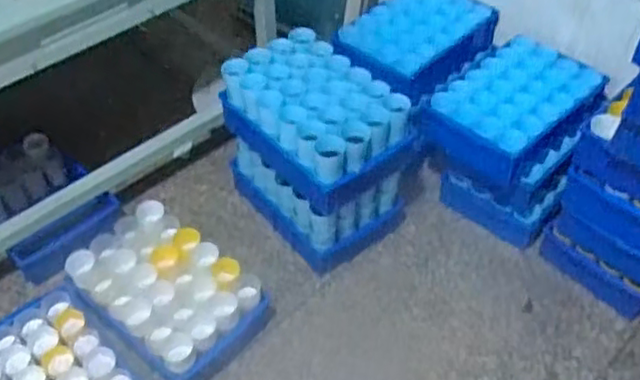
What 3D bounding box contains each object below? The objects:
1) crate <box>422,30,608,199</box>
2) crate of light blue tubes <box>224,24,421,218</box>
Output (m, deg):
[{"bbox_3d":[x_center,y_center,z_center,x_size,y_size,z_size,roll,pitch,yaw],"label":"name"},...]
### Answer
[{"bbox_3d":[0.488,-0.209,1.688,0.335,0.152,0.438,36,57,29],"label":"crate"},{"bbox_3d":[-0.013,-0.166,1.604,0.290,0.194,0.432,-29,53,-24],"label":"crate of light blue tubes"}]

